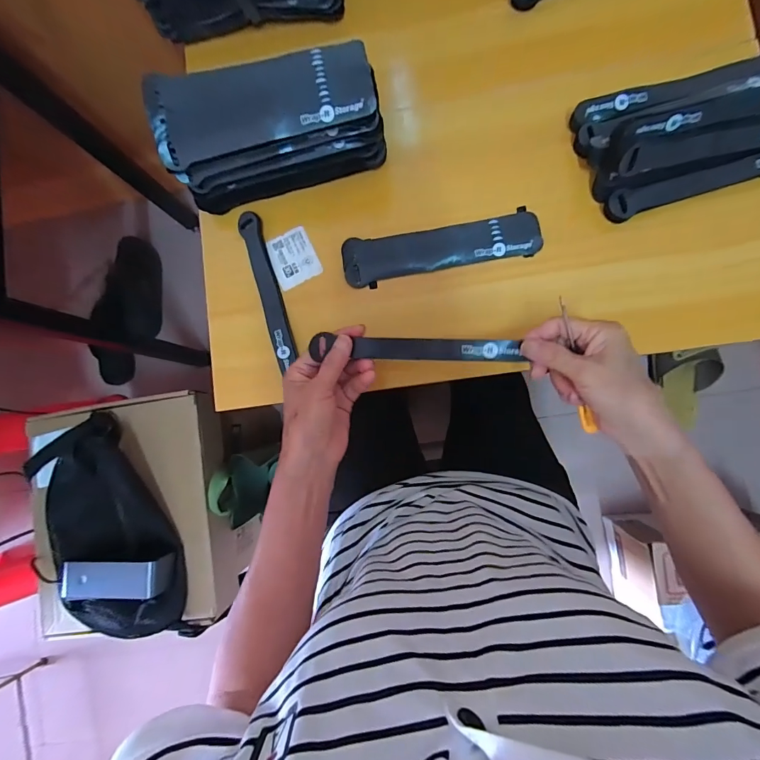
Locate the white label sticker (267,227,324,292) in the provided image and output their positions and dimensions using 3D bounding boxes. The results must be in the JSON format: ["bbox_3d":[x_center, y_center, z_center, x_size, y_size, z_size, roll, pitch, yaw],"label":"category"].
[{"bbox_3d":[-0.092,-0.132,0.427,0.046,0.005,0.058,-25,84,4],"label":"white label sticker"}]

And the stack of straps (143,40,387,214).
[{"bbox_3d":[-0.104,-0.248,0.391,0.205,0.087,0.089,-14,85,5],"label":"stack of straps"}]

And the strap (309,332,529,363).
[{"bbox_3d":[0.031,-0.028,0.352,0.180,0.024,0.019,2,87,6],"label":"strap"}]

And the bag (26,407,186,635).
[{"bbox_3d":[-0.386,0.205,0.533,0.169,0.069,0.302,-24,84,4],"label":"bag"}]

